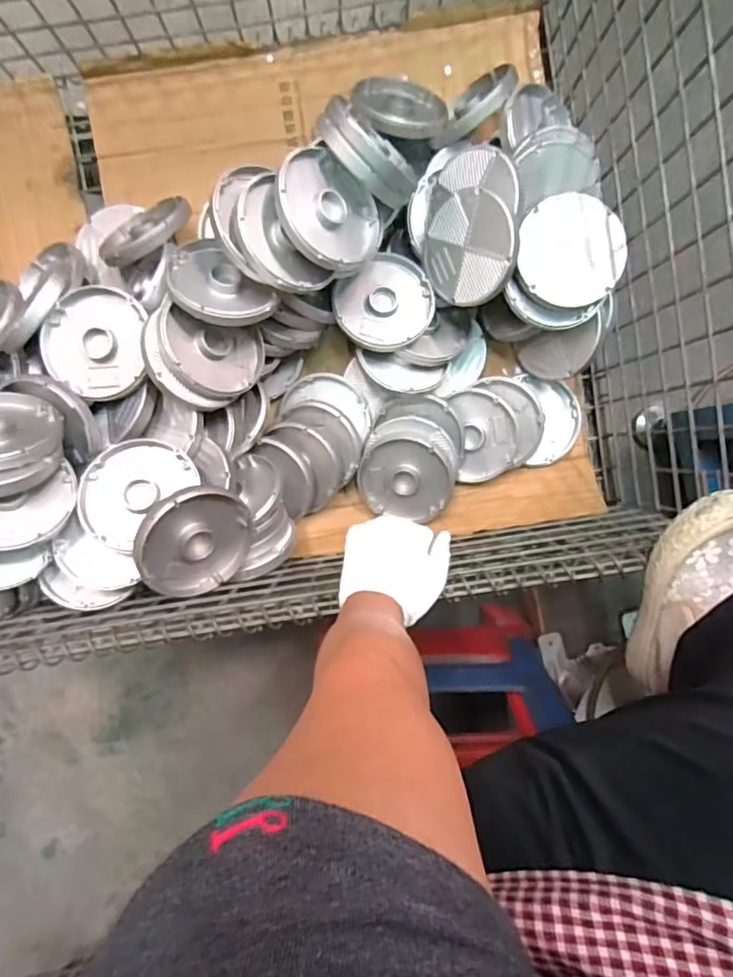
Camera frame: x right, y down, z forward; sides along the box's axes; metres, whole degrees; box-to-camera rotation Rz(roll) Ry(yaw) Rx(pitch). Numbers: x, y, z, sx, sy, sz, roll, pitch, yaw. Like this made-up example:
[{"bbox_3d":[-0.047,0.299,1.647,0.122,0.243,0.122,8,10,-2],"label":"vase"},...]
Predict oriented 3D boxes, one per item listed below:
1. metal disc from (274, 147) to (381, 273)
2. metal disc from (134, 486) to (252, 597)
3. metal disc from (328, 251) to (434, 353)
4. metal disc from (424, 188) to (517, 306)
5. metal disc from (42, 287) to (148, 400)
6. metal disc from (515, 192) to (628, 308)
[{"bbox_3d":[-0.044,-0.335,0.680,0.139,0.021,0.137,8,77,-40],"label":"metal disc"},{"bbox_3d":[-0.201,0.064,0.670,0.136,0.011,0.140,-20,124,-34],"label":"metal disc"},{"bbox_3d":[0.027,-0.257,0.789,0.135,0.032,0.126,0,94,-1],"label":"metal disc"},{"bbox_3d":[0.132,-0.312,0.734,0.013,0.133,0.132,-23,116,-41],"label":"metal disc"},{"bbox_3d":[-0.343,-0.184,0.711,0.130,0.023,0.137,0,94,-1],"label":"metal disc"},{"bbox_3d":[0.258,-0.300,0.709,0.135,0.009,0.130,0,94,-1],"label":"metal disc"}]

